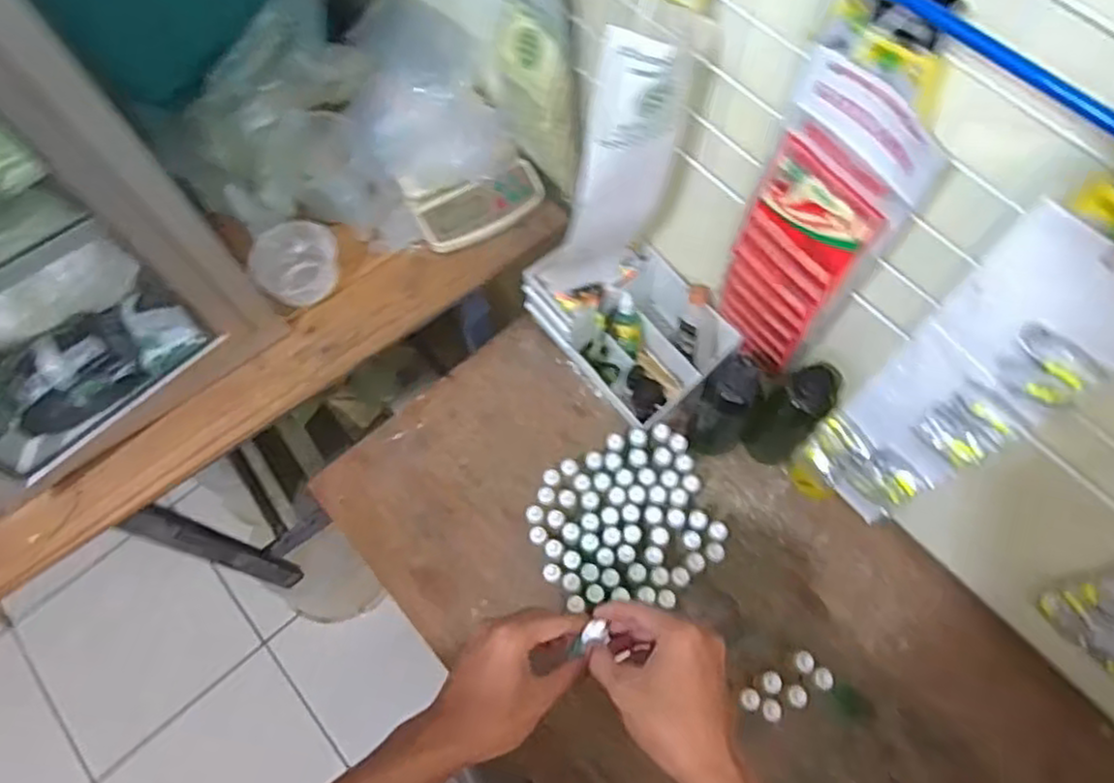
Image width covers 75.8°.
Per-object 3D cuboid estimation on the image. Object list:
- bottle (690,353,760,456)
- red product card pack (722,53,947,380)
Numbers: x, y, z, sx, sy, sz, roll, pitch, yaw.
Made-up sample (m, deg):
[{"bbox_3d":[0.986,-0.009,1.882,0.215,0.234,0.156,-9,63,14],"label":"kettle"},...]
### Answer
[{"bbox_3d":[0.191,0.014,0.797,0.056,0.186,0.068,28,71,12],"label":"bottle"},{"bbox_3d":[0.210,-0.115,0.627,0.027,0.366,0.115,-33,71,-12],"label":"red product card pack"}]

